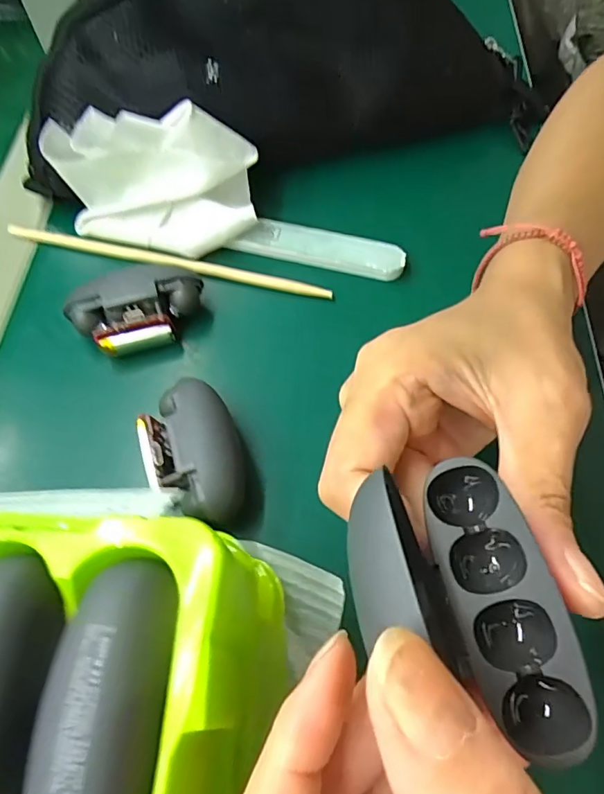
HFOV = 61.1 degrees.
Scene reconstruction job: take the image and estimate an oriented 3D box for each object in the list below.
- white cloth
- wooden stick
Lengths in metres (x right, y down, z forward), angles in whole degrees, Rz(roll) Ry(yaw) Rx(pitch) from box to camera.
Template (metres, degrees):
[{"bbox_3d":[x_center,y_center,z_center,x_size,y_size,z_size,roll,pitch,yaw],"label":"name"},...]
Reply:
[{"bbox_3d":[-0.077,-0.115,0.275,0.099,0.068,0.025,-3,25,2],"label":"white cloth"},{"bbox_3d":[-0.076,-0.075,0.282,0.189,0.007,0.008,13,64,10],"label":"wooden stick"}]

